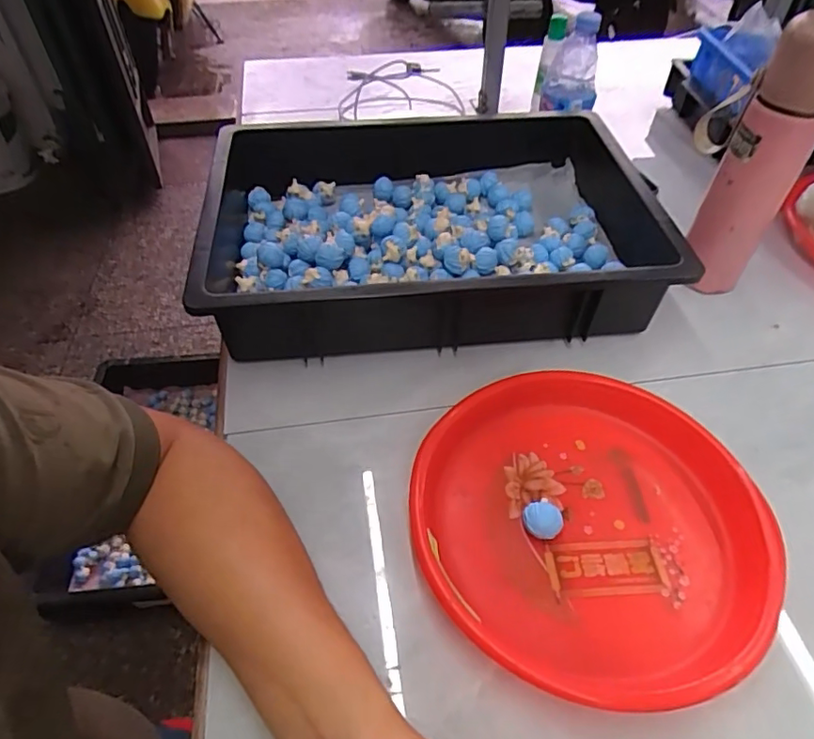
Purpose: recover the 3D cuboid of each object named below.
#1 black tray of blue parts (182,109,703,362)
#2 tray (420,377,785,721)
[{"bbox_3d":[0.026,-0.151,0.610,0.459,0.099,0.315,-6,48,-6],"label":"black tray of blue parts"},{"bbox_3d":[0.133,0.111,0.421,0.253,0.036,0.244,0,48,0],"label":"tray"}]

